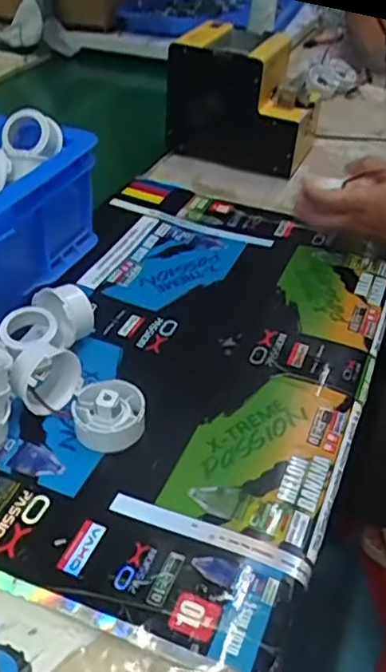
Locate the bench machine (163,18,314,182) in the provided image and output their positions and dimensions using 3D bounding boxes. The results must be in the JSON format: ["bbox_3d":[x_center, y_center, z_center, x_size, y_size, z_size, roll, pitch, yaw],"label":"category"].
[{"bbox_3d":[0.069,-0.320,0.865,0.184,0.163,0.116,16,41,16],"label":"bench machine"}]

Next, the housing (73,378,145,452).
[{"bbox_3d":[-0.064,0.057,0.484,0.053,0.028,0.053,2,39,-1],"label":"housing"}]

